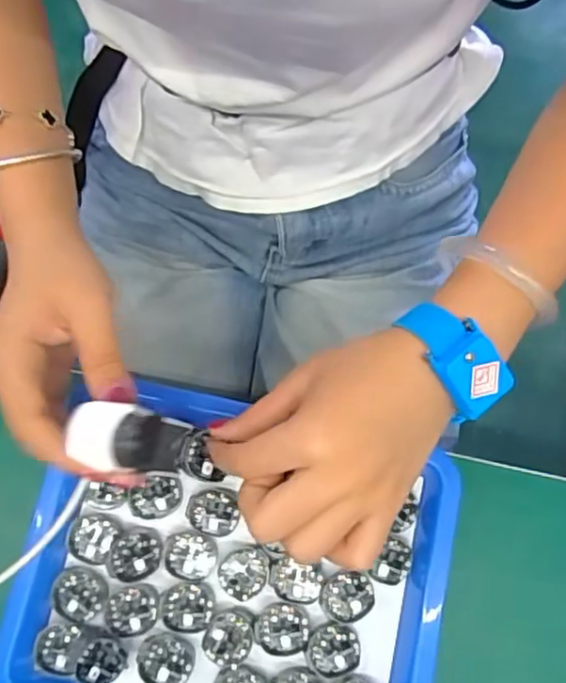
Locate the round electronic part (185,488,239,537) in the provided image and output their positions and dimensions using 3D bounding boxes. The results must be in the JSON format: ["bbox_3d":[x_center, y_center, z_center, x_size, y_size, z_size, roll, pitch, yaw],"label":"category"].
[{"bbox_3d":[-0.039,0.094,0.352,0.027,0.004,0.025,0,78,0],"label":"round electronic part"}]

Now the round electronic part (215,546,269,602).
[{"bbox_3d":[-0.021,0.124,0.344,0.027,0.004,0.027,0,78,0],"label":"round electronic part"}]

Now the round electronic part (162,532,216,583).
[{"bbox_3d":[-0.050,0.116,0.346,0.028,0.004,0.025,4,78,1],"label":"round electronic part"}]

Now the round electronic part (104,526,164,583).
[{"bbox_3d":[-0.080,0.115,0.344,0.026,0.006,0.028,0,78,0],"label":"round electronic part"}]

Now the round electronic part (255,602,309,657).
[{"bbox_3d":[0.000,0.151,0.336,0.027,0.004,0.025,4,74,3],"label":"round electronic part"}]

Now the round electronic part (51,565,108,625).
[{"bbox_3d":[-0.109,0.135,0.342,0.030,0.004,0.028,0,78,0],"label":"round electronic part"}]

